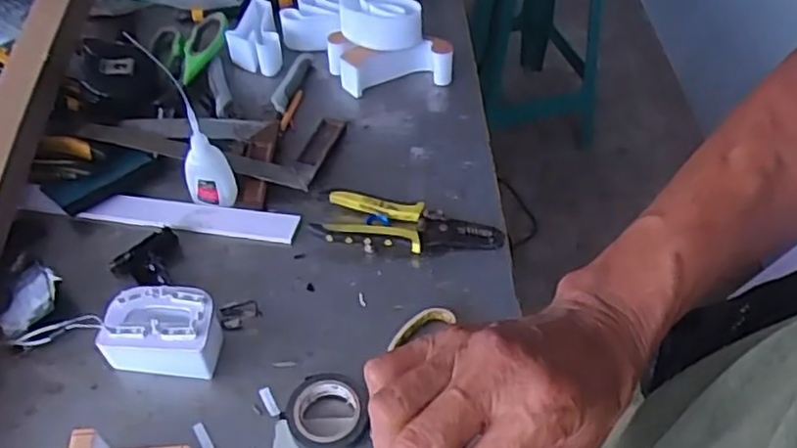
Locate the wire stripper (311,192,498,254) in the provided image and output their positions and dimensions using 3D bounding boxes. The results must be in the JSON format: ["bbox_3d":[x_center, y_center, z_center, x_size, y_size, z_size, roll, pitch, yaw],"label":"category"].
[{"bbox_3d":[0.012,0.000,0.625,0.164,0.021,0.058,6,50,5],"label":"wire stripper"}]

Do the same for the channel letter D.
[{"bbox_3d":[-0.187,0.085,0.538,0.087,0.052,0.051,3,50,2],"label":"channel letter D"}]

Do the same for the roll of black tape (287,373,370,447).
[{"bbox_3d":[-0.053,0.144,0.503,0.057,0.026,0.058,0,50,0],"label":"roll of black tape"}]

